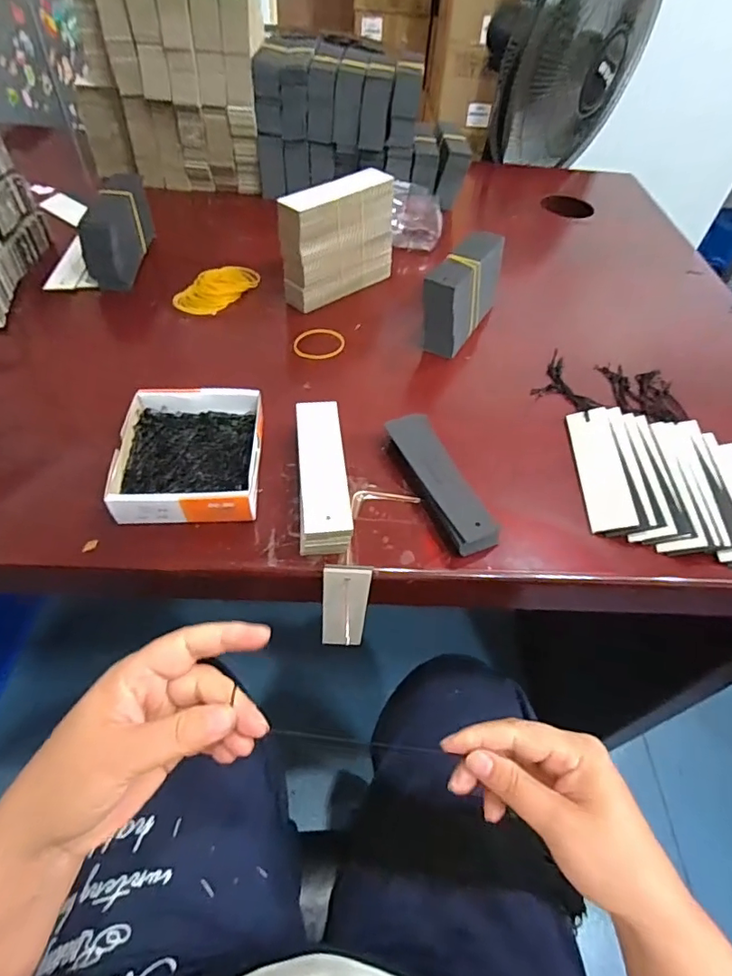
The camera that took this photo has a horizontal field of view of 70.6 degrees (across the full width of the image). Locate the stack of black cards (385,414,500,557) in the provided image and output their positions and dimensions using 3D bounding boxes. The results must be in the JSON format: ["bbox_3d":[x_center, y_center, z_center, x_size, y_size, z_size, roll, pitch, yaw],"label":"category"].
[{"bbox_3d":[0.054,-0.004,0.400,0.036,0.023,0.127,-16,55,-16],"label":"stack of black cards"}]

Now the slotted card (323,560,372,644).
[{"bbox_3d":[-0.016,0.090,0.385,0.033,0.101,0.010,-1,45,-8],"label":"slotted card"}]

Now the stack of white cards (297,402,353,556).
[{"bbox_3d":[-0.032,-0.012,0.389,0.035,0.027,0.123,-2,52,-6],"label":"stack of white cards"}]

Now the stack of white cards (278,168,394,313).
[{"bbox_3d":[-0.028,-0.258,0.541,0.127,0.103,0.036,-35,62,-28],"label":"stack of white cards"}]

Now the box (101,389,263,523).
[{"bbox_3d":[-0.132,-0.026,0.391,0.102,0.026,0.122,-2,52,-7],"label":"box"}]

